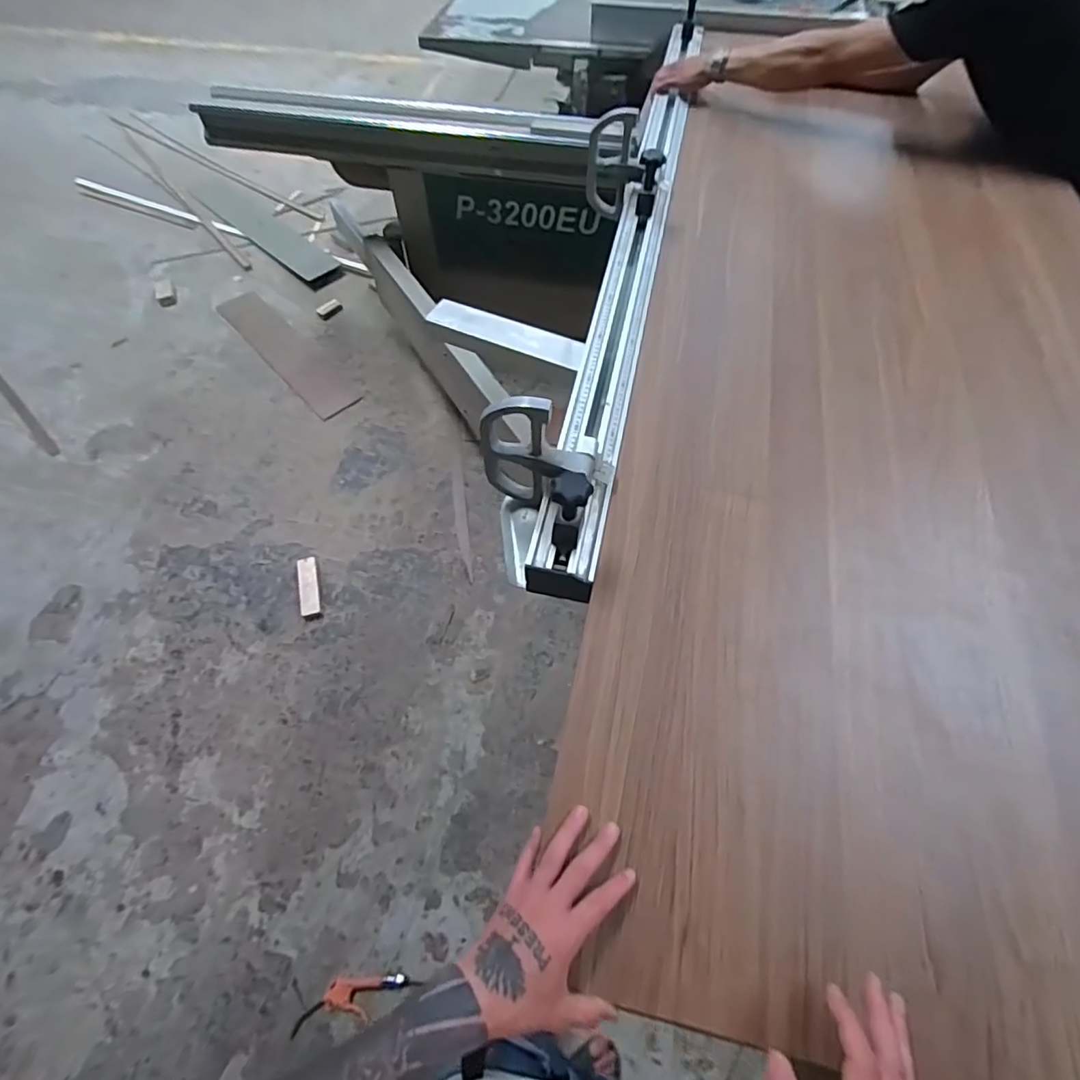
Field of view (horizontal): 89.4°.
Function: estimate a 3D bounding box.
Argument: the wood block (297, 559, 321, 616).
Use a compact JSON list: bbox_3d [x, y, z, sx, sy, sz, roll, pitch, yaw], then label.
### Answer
[{"bbox_3d":[-0.710,0.138,1.677,0.056,0.016,0.202,-16,60,-5],"label":"wood block"}]

